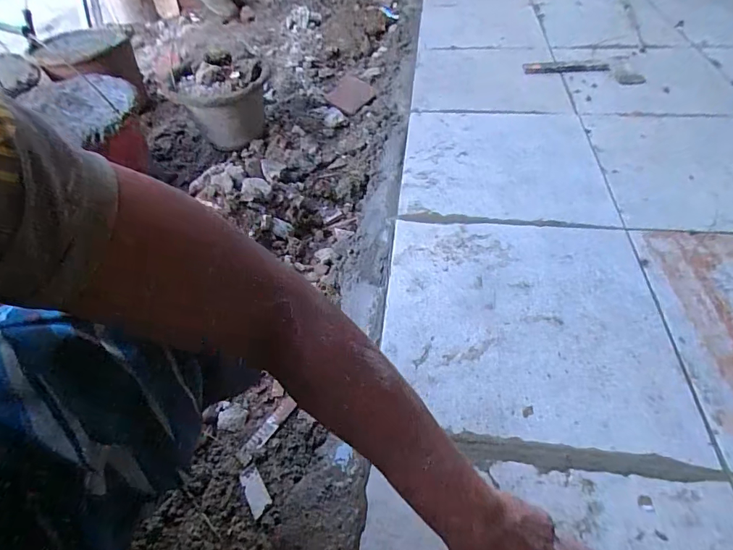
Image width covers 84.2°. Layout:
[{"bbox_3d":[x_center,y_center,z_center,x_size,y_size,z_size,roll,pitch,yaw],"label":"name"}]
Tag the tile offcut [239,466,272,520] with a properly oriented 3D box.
[{"bbox_3d":[-0.147,0.287,0.537,0.026,0.007,0.066,-28,40,-18],"label":"tile offcut"}]

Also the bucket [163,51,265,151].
[{"bbox_3d":[-0.353,-0.430,0.990,0.214,0.158,0.230,-2,49,3],"label":"bucket"}]

